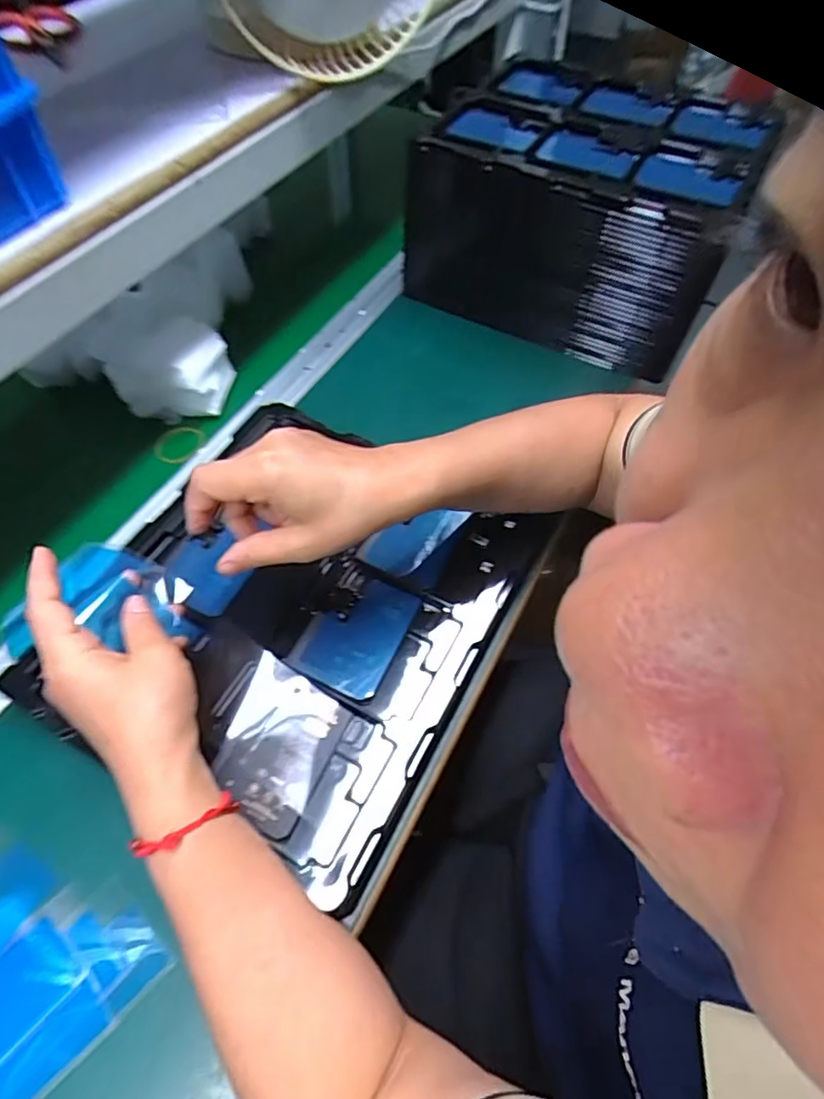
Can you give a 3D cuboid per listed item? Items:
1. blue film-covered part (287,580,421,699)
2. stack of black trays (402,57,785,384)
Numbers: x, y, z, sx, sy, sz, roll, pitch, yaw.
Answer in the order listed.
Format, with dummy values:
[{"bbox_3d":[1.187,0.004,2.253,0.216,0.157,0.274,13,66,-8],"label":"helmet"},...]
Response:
[{"bbox_3d":[-0.042,0.061,0.436,0.068,0.004,0.089,21,59,13],"label":"blue film-covered part"},{"bbox_3d":[0.196,-0.377,0.663,0.307,0.169,0.269,26,60,16],"label":"stack of black trays"}]

